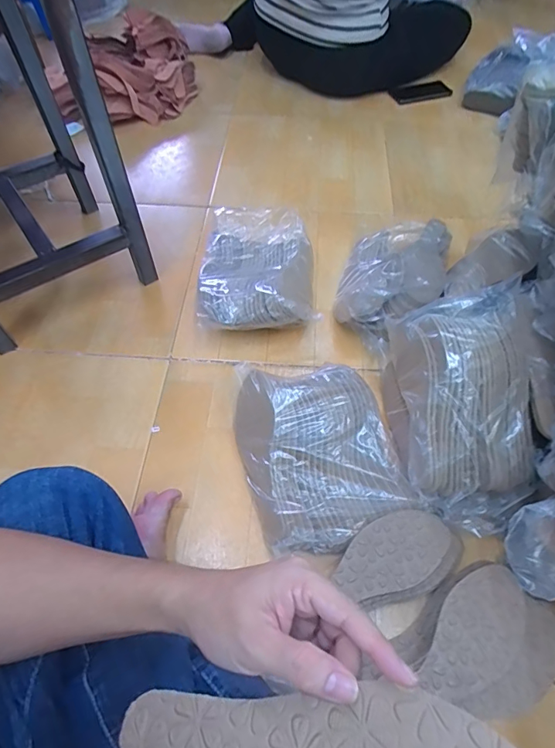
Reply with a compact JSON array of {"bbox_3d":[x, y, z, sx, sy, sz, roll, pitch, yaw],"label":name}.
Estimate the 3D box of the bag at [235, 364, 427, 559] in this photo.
[{"bbox_3d":[0.056,0.101,0.591,0.208,0.077,0.233,-8,56,-5],"label":"bag"}]

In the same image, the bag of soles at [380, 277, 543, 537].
[{"bbox_3d":[0.252,0.040,0.564,0.176,0.152,0.276,-2,56,-2],"label":"bag of soles"}]

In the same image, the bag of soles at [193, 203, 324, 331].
[{"bbox_3d":[-0.034,-0.193,0.781,0.198,0.076,0.297,-1,56,-1],"label":"bag of soles"}]

